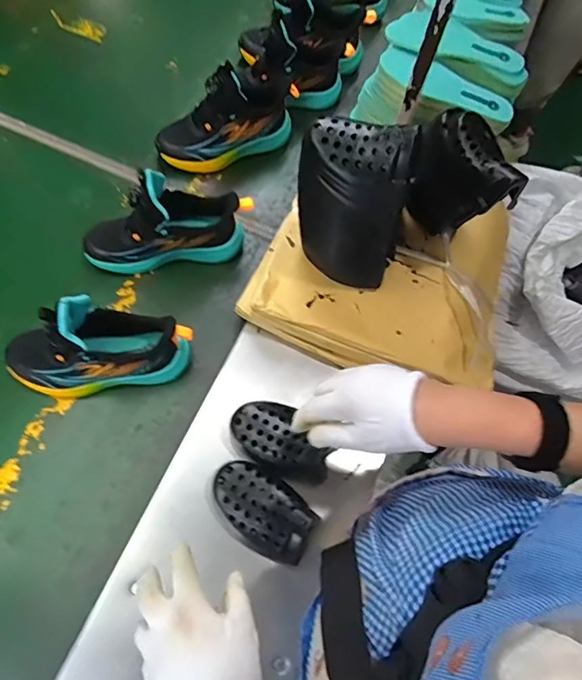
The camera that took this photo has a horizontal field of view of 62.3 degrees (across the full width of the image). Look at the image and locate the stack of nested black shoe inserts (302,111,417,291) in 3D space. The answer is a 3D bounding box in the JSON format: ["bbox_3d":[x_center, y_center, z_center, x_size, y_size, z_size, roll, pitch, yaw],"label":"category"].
[{"bbox_3d":[0.064,-0.149,0.569,0.115,0.210,0.090,7,70,-1],"label":"stack of nested black shoe inserts"}]

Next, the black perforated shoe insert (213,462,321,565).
[{"bbox_3d":[-0.032,0.186,0.537,0.124,0.041,0.072,40,73,11],"label":"black perforated shoe insert"}]

